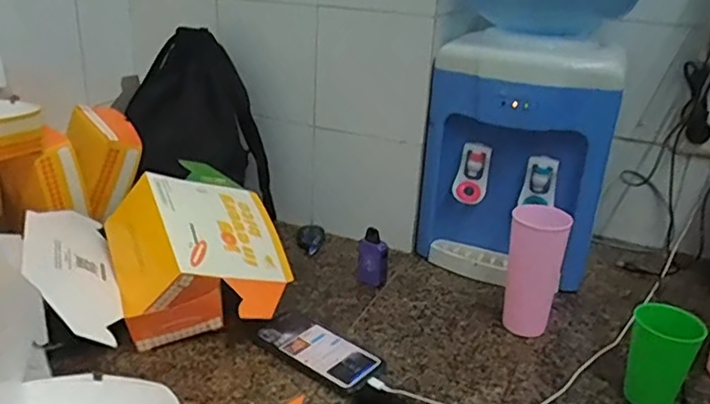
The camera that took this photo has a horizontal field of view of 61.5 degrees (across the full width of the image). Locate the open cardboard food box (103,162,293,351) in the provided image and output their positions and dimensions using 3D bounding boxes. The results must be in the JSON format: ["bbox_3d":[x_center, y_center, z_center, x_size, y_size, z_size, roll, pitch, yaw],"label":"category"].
[{"bbox_3d":[-0.216,0.071,0.820,0.194,0.113,0.252,12,41,-42],"label":"open cardboard food box"}]

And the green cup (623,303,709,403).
[{"bbox_3d":[0.348,0.181,0.682,0.067,0.116,0.072,3,23,-1],"label":"green cup"}]

